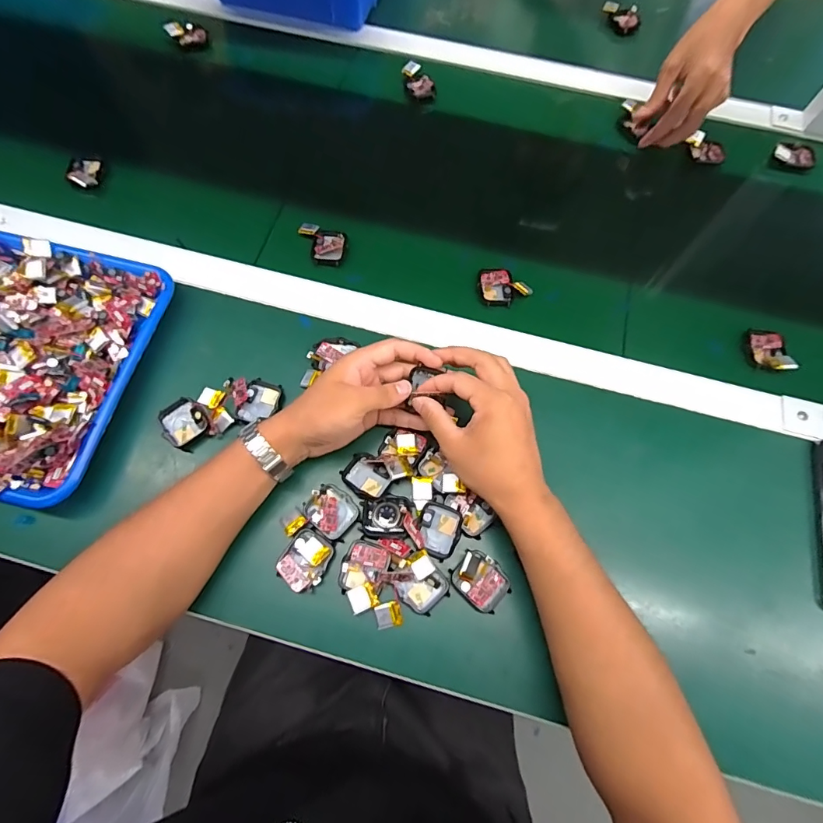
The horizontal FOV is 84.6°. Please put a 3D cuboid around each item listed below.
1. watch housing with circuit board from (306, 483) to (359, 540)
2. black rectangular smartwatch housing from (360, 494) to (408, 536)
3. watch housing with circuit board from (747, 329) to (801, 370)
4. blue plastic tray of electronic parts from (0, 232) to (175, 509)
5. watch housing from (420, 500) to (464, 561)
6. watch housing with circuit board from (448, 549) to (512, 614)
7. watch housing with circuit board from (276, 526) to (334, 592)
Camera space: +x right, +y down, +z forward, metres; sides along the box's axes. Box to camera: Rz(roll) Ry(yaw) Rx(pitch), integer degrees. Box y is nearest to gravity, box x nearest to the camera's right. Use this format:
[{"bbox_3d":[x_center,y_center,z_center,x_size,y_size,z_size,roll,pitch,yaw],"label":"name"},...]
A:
[{"bbox_3d":[-0.072,0.088,0.401,0.044,0.006,0.038,40,74,12],"label":"watch housing with circuit board"},{"bbox_3d":[-0.023,0.091,0.397,0.038,0.007,0.035,3,70,0],"label":"black rectangular smartwatch housing"},{"bbox_3d":[0.377,-0.066,0.475,0.035,0.015,0.051,2,70,-1],"label":"watch housing with circuit board"},{"bbox_3d":[-0.424,-0.062,0.429,0.331,0.061,0.246,14,70,4],"label":"blue plastic tray of electronic parts"},{"bbox_3d":[0.024,0.104,0.398,0.036,0.013,0.044,20,71,6],"label":"watch housing"},{"bbox_3d":[0.060,0.145,0.385,0.047,0.010,0.038,39,74,12],"label":"watch housing with circuit board"},{"bbox_3d":[-0.091,0.128,0.388,0.038,0.009,0.046,29,72,9],"label":"watch housing with circuit board"}]

